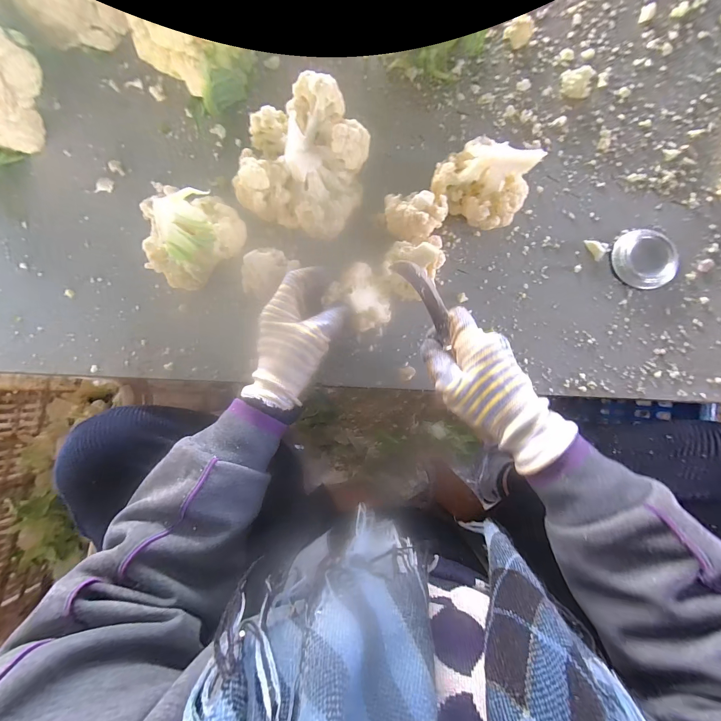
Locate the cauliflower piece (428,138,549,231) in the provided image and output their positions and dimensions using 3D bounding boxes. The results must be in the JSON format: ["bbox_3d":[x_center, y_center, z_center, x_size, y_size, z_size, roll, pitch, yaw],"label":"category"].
[{"bbox_3d":[0.120,-0.174,0.321,0.090,0.077,0.062,37,88,7],"label":"cauliflower piece"}]

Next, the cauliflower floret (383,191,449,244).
[{"bbox_3d":[0.056,-0.146,0.339,0.063,0.044,0.050,12,85,5],"label":"cauliflower floret"}]

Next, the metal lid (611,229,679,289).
[{"bbox_3d":[0.299,-0.107,0.331,0.056,0.014,0.063,-27,83,1],"label":"metal lid"}]

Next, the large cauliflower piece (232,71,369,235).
[{"bbox_3d":[-0.057,-0.198,0.327,0.116,0.093,0.114,0,84,4],"label":"large cauliflower piece"}]

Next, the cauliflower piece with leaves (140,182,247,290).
[{"bbox_3d":[-0.173,-0.123,0.330,0.068,0.087,0.105,43,88,7],"label":"cauliflower piece with leaves"}]

